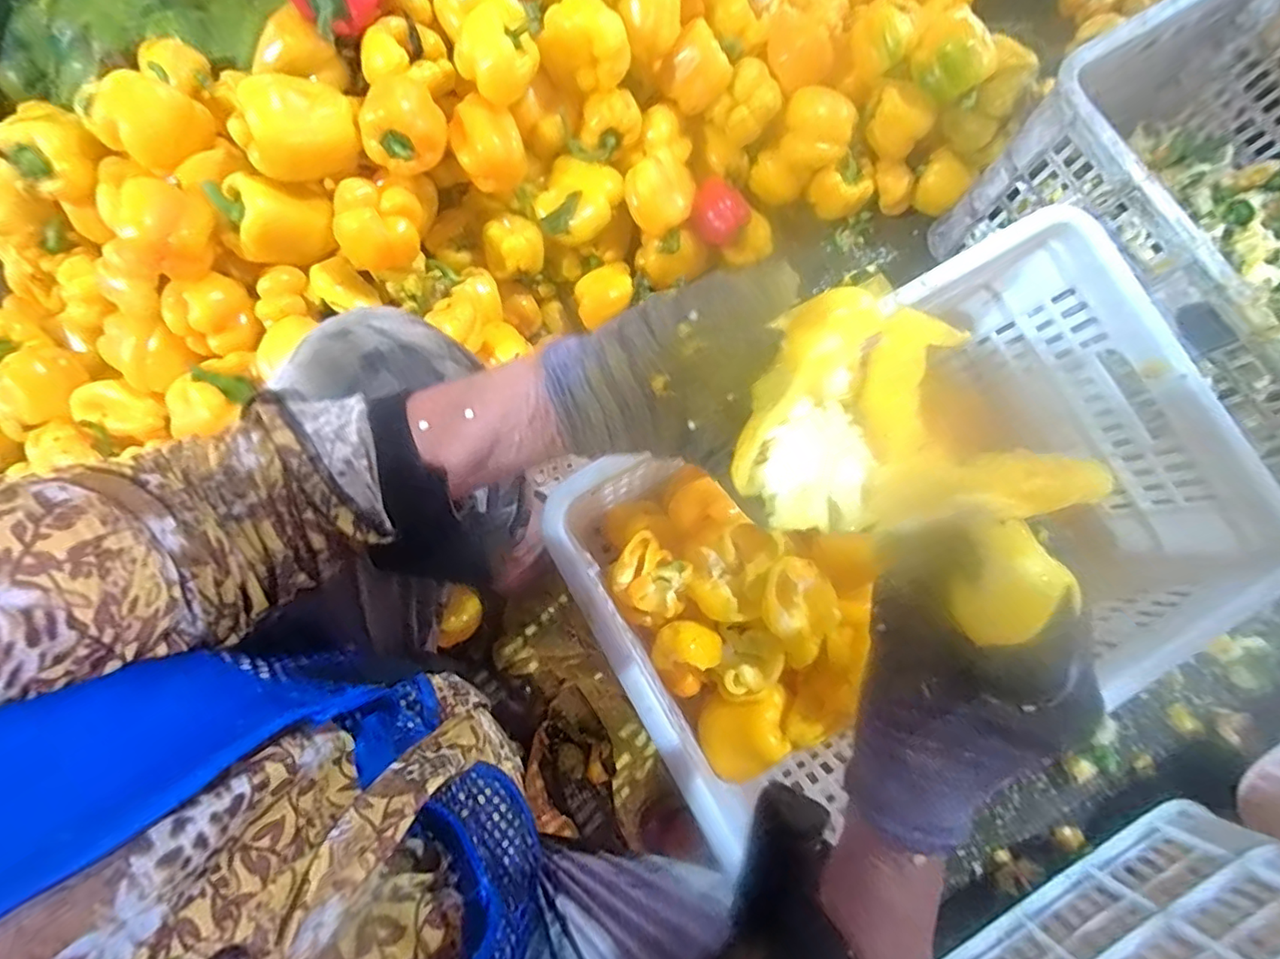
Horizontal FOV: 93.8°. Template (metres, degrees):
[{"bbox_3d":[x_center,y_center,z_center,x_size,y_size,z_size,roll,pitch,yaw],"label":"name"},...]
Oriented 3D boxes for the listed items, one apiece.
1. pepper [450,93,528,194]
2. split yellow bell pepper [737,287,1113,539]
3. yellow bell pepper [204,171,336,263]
[{"bbox_3d":[-0.160,-0.354,0.631,0.068,0.061,0.066,0,78,1],"label":"pepper"},{"bbox_3d":[0.088,-0.028,0.276,0.064,0.048,0.098,22,98,10],"label":"split yellow bell pepper"},{"bbox_3d":[-0.361,-0.263,0.598,0.100,0.071,0.065,-28,79,-4],"label":"yellow bell pepper"}]

